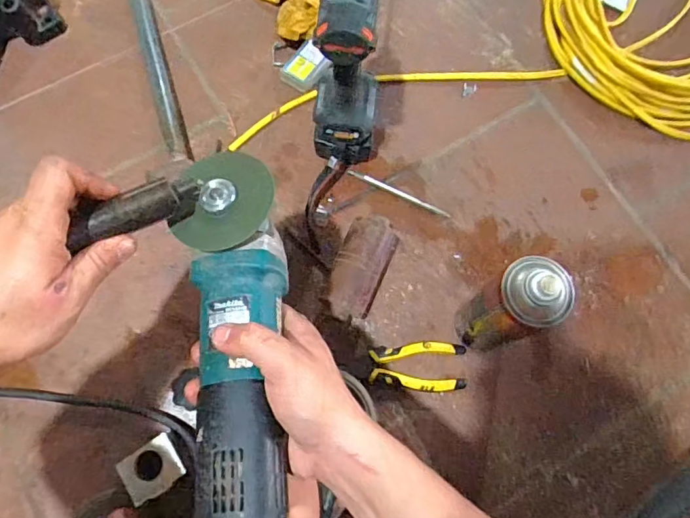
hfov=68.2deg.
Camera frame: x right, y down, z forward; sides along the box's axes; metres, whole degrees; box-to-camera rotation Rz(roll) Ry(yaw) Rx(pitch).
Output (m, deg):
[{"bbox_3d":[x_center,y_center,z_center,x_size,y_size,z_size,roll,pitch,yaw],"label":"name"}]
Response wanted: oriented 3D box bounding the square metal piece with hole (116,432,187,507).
[{"bbox_3d":[-0.205,0.224,0.540,0.060,0.005,0.050,-35,85,-12],"label":"square metal piece with hole"}]

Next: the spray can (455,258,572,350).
[{"bbox_3d":[0.167,0.053,0.527,0.056,0.223,0.062,-32,77,-10],"label":"spray can"}]

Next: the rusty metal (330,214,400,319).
[{"bbox_3d":[0.018,0.009,0.622,0.062,0.062,0.136,23,75,6],"label":"rusty metal"}]

